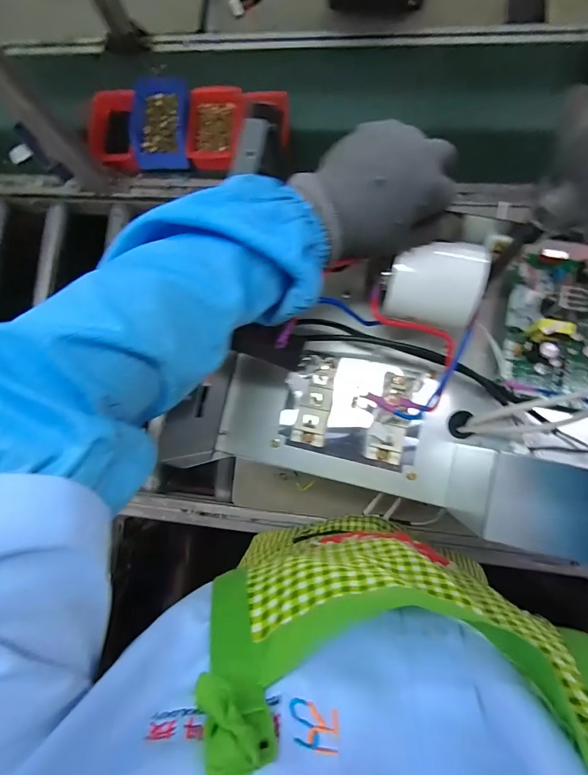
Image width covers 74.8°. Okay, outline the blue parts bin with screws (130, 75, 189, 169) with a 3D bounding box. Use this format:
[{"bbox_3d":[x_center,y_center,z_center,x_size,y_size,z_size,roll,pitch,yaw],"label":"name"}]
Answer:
[{"bbox_3d":[-0.264,-0.531,0.771,0.116,0.055,0.164,0,83,7],"label":"blue parts bin with screws"}]

